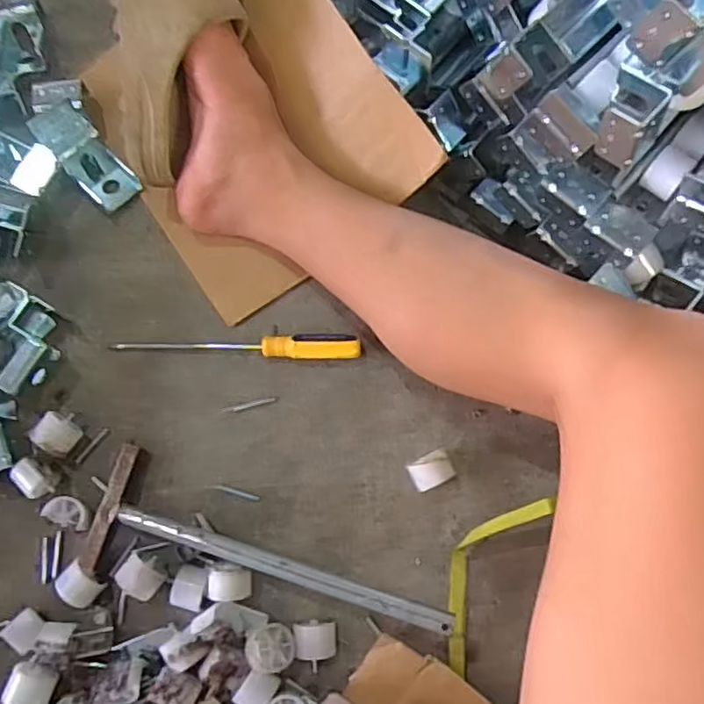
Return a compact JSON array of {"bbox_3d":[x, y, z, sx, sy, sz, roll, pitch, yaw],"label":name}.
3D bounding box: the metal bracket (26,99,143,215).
[{"bbox_3d":[-0.243,-0.179,0.593,0.046,0.023,0.100,-43,113,-10],"label":"metal bracket"}]

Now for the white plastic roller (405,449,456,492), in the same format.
[{"bbox_3d":[0.067,0.102,0.551,0.036,0.028,0.028,-26,78,-7],"label":"white plastic roller"}]

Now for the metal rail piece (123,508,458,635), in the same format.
[{"bbox_3d":[-0.059,0.167,0.500,0.277,0.017,0.015,14,77,16],"label":"metal rail piece"}]

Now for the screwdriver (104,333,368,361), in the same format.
[{"bbox_3d":[-0.102,-0.006,0.572,0.215,0.022,0.023,2,77,0],"label":"screwdriver"}]

